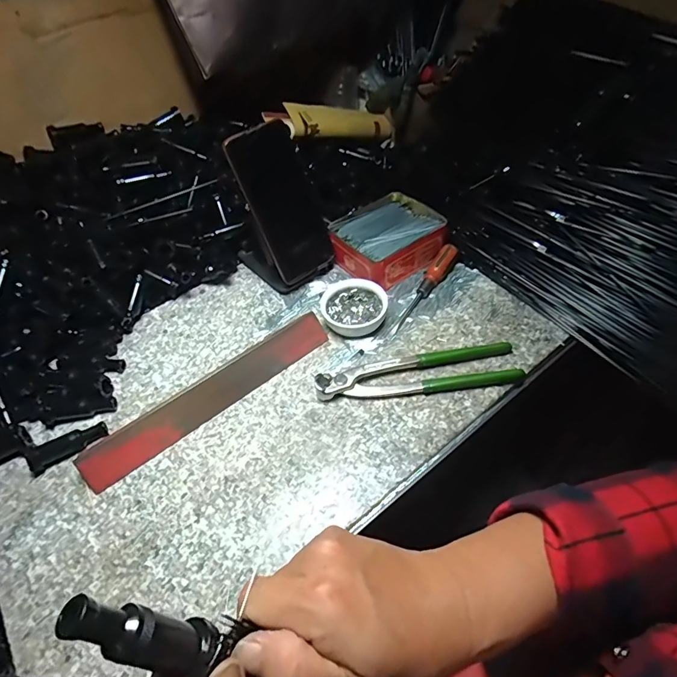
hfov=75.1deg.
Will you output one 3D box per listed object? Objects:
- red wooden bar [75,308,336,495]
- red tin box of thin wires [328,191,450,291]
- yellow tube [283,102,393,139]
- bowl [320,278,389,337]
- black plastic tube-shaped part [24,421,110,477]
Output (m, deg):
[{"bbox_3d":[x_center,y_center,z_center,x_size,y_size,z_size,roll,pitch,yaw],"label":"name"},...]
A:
[{"bbox_3d":[-0.120,0.051,0.429,0.257,0.026,0.031,-35,54,-22],"label":"red wooden bar"},{"bbox_3d":[0.056,-0.125,0.551,0.121,0.044,0.113,-32,53,-20],"label":"red tin box of thin wires"},{"bbox_3d":[0.009,-0.331,0.678,0.196,0.037,0.032,-18,46,-39],"label":"yellow tube"},{"bbox_3d":[0.017,-0.035,0.489,0.071,0.027,0.063,4,50,9],"label":"bowl"},{"bbox_3d":[-0.250,0.097,0.406,0.066,0.015,0.018,-30,53,-19],"label":"black plastic tube-shaped part"}]

